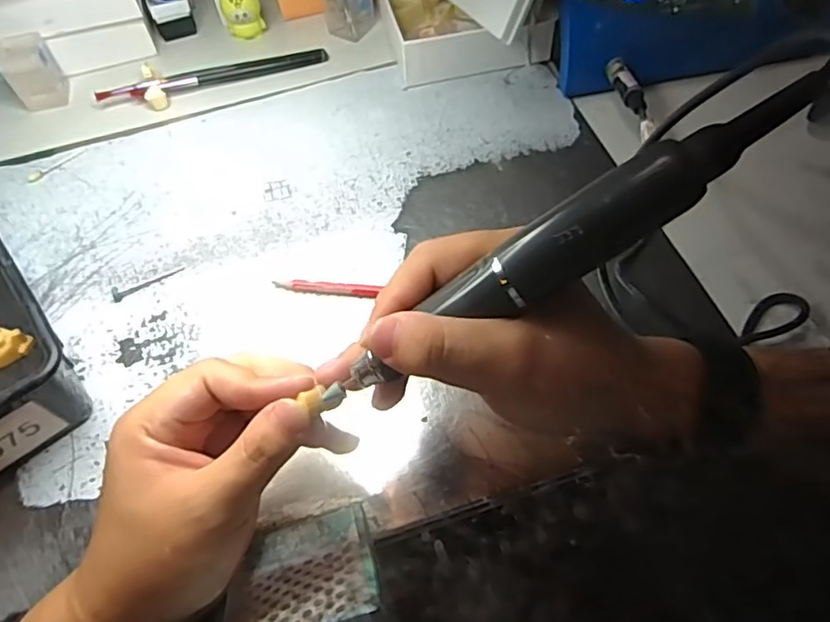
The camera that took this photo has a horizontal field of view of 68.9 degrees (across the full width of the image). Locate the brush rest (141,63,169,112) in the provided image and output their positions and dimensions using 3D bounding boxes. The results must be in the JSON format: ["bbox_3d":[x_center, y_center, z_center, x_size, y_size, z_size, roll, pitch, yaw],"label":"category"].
[{"bbox_3d":[-0.218,-0.189,0.510,0.016,0.018,0.041,-15,60,-7],"label":"brush rest"}]

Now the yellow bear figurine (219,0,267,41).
[{"bbox_3d":[-0.153,-0.264,0.537,0.032,0.046,0.035,-20,60,-8],"label":"yellow bear figurine"}]

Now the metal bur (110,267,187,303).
[{"bbox_3d":[-0.181,-0.020,0.411,0.049,0.004,0.010,-25,62,-13],"label":"metal bur"}]

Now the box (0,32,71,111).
[{"bbox_3d":[-0.318,-0.199,0.505,0.038,0.047,0.034,-18,60,-7],"label":"box"}]

